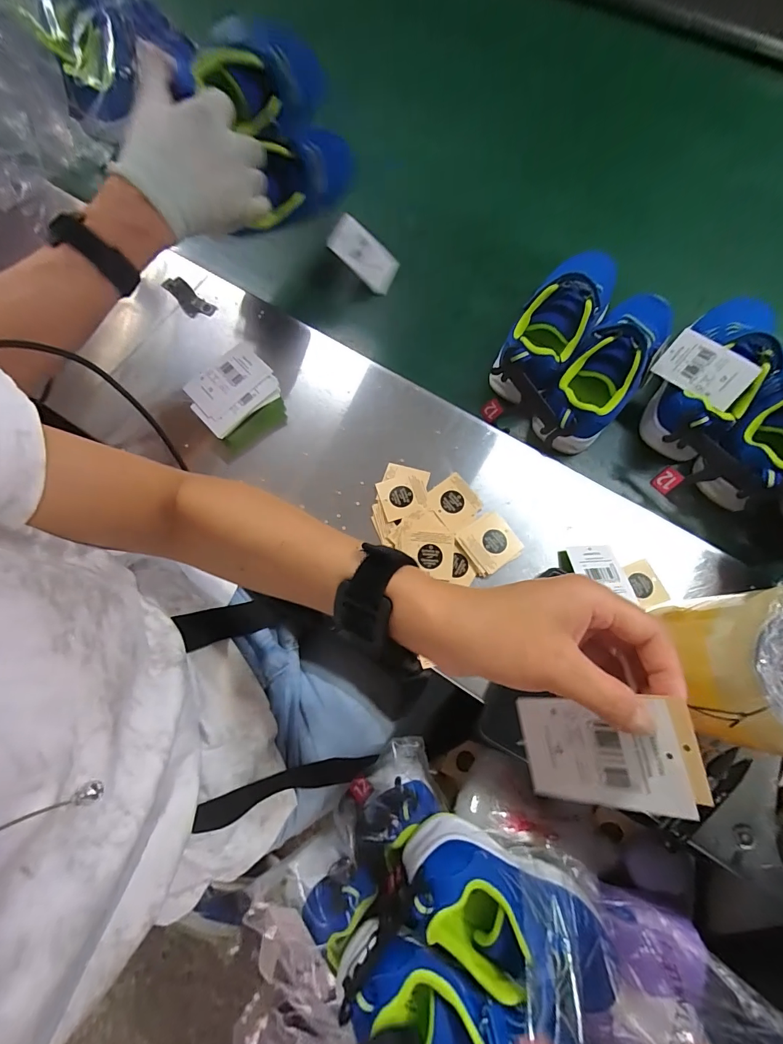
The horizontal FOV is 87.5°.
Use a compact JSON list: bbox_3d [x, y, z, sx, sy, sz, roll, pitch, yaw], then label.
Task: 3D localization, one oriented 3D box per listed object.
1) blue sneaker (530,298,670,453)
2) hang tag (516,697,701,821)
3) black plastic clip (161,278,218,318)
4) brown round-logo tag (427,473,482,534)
[{"bbox_3d":[0.221,-0.154,0.426,0.074,0.068,0.184,40,77,12],"label":"blue sneaker"},{"bbox_3d":[0.104,0.117,0.209,0.004,0.077,0.050,9,67,-43],"label":"hang tag"},{"bbox_3d":[-0.242,-0.264,0.483,0.069,0.020,0.025,37,76,11],"label":"black plastic clip"},{"bbox_3d":[0.061,-0.019,0.399,0.044,0.004,0.047,-38,81,-13],"label":"brown round-logo tag"}]

